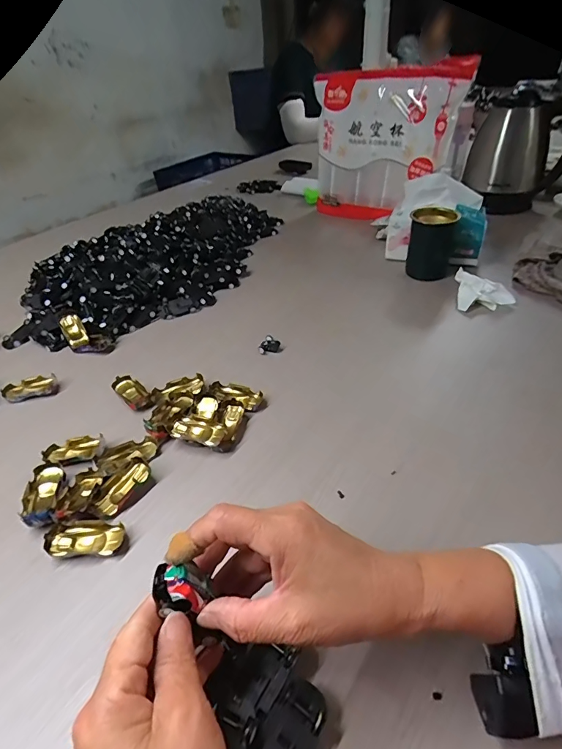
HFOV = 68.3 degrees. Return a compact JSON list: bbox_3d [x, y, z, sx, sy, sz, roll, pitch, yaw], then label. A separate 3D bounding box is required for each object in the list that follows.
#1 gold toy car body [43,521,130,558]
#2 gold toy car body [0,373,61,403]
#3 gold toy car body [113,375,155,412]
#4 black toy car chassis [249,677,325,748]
[{"bbox_3d":[-0.169,0.144,0.365,0.066,0.014,0.028,-2,39,1],"label":"gold toy car body"},{"bbox_3d":[-0.322,0.019,0.534,0.068,0.015,0.036,-12,40,-11],"label":"gold toy car body"},{"bbox_3d":[-0.185,0.023,0.517,0.028,0.013,0.069,-32,48,-31],"label":"gold toy car body"},{"bbox_3d":[0.002,0.222,0.249,0.030,0.019,0.064,20,44,25],"label":"black toy car chassis"}]

